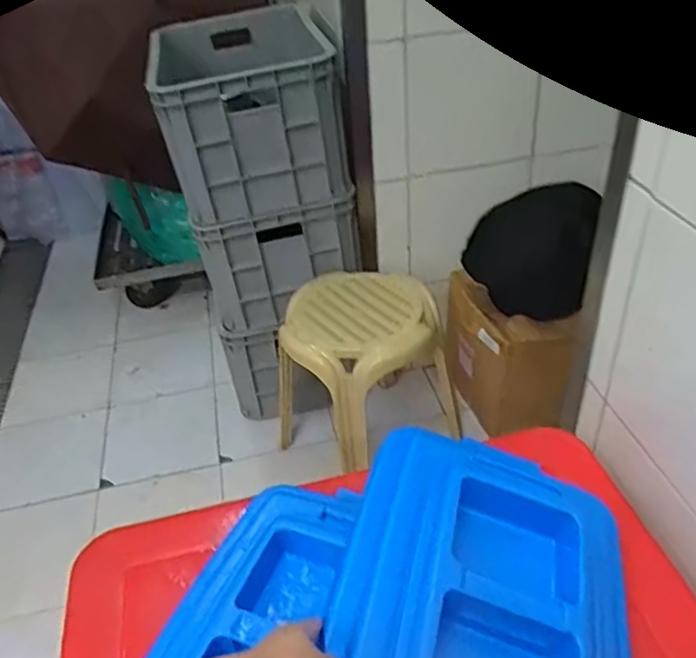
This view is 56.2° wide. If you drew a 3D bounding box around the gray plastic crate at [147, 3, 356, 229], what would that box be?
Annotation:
[{"bbox_3d":[-0.230,-0.524,1.511,0.368,0.293,0.591,-12,38,-9],"label":"gray plastic crate"}]

